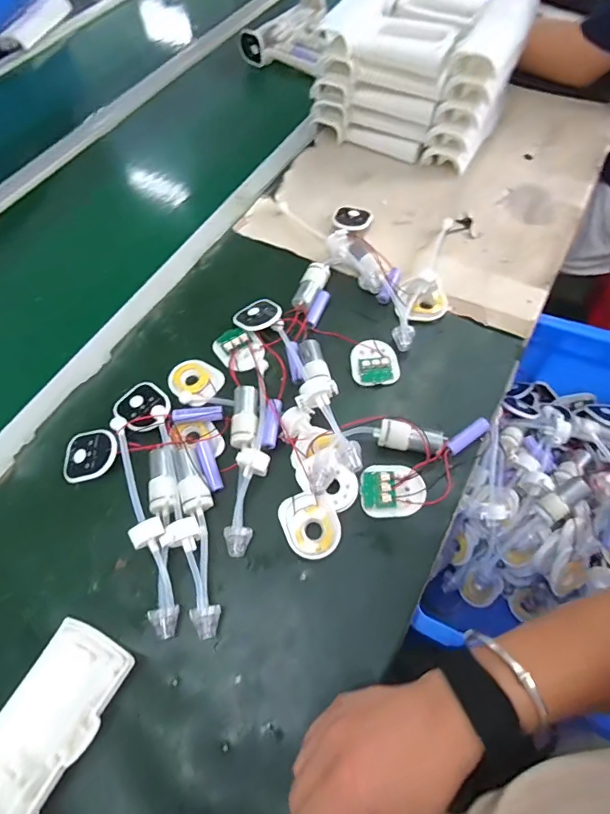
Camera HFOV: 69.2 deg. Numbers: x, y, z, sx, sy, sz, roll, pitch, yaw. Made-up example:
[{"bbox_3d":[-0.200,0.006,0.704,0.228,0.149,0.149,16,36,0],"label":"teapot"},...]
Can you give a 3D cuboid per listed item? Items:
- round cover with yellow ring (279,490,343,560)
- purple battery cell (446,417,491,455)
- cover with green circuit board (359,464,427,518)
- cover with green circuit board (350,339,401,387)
[{"bbox_3d":[0.005,0.104,0.394,0.048,0.014,0.056,-21,62,-8],"label":"round cover with yellow ring"},{"bbox_3d":[0.158,0.029,0.430,0.052,0.012,0.014,-34,64,-15],"label":"purple battery cell"},{"bbox_3d":[0.081,0.075,0.407,0.058,0.010,0.051,4,61,6],"label":"cover with green circuit board"},{"bbox_3d":[0.076,-0.048,0.481,0.050,0.012,0.054,-7,61,0],"label":"cover with green circuit board"}]

